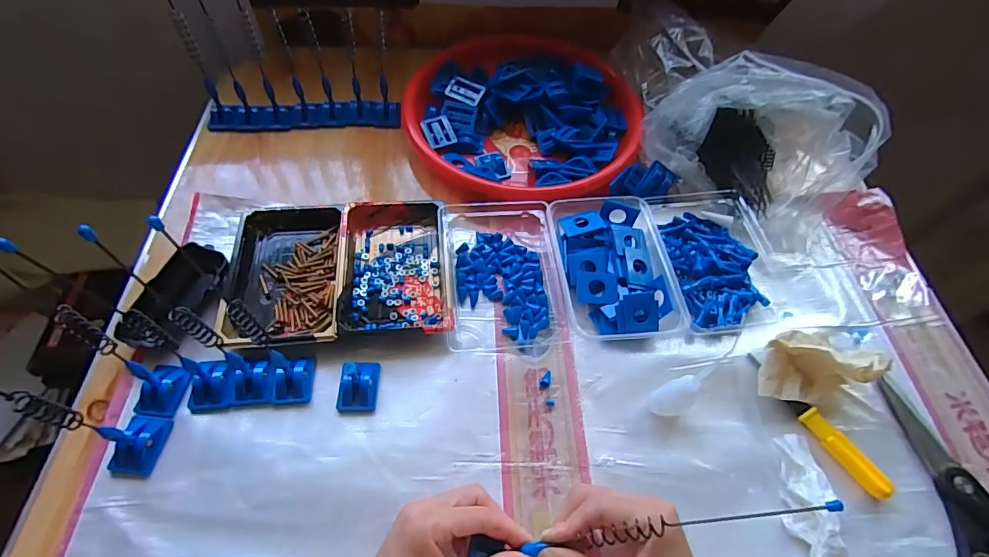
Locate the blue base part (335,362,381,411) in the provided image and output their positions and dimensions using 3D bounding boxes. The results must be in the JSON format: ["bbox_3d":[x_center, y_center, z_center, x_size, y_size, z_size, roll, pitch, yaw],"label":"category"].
[{"bbox_3d":[-0.121,0.093,0.415,0.033,0.026,0.043,1,58,-2],"label":"blue base part"}]

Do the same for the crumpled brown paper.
[{"bbox_3d":[0.290,0.074,0.423,0.114,0.055,0.062,-16,60,-12],"label":"crumpled brown paper"}]

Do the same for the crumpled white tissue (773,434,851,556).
[{"bbox_3d":[0.253,0.189,0.368,0.059,0.026,0.122,17,59,7],"label":"crumpled white tissue"}]

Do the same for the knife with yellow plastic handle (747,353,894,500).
[{"bbox_3d":[0.282,0.126,0.416,0.017,0.020,0.142,-27,63,-18],"label":"knife with yellow plastic handle"}]

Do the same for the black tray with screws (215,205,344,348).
[{"bbox_3d":[-0.209,-0.007,0.474,0.109,0.025,0.160,-4,58,-5],"label":"black tray with screws"}]

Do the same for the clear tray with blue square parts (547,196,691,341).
[{"bbox_3d":[0.120,-0.012,0.486,0.108,0.031,0.159,-5,58,-6],"label":"clear tray with blue square parts"}]

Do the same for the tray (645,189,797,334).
[{"bbox_3d":[0.242,-0.026,0.504,0.118,0.032,0.174,-3,58,-5],"label":"tray"}]

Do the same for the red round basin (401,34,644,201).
[{"bbox_3d":[0.036,-0.214,0.595,0.284,0.051,0.265,1,58,-2],"label":"red round basin"}]

